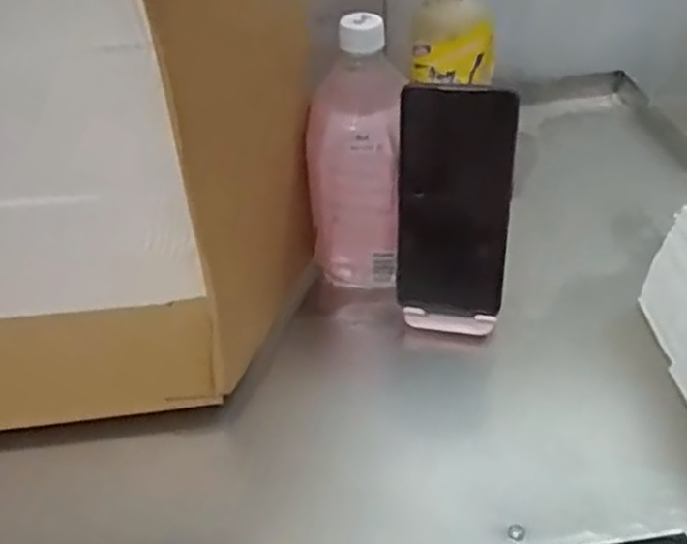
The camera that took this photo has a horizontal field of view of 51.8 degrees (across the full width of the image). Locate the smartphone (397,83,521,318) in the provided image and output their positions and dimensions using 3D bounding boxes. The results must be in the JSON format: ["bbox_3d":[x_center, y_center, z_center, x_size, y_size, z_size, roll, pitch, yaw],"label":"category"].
[{"bbox_3d":[0.077,-0.044,0.488,0.075,0.161,0.005,5,26,11],"label":"smartphone"}]

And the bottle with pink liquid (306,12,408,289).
[{"bbox_3d":[0.009,-0.078,0.521,0.066,0.197,0.059,3,40,7],"label":"bottle with pink liquid"}]

